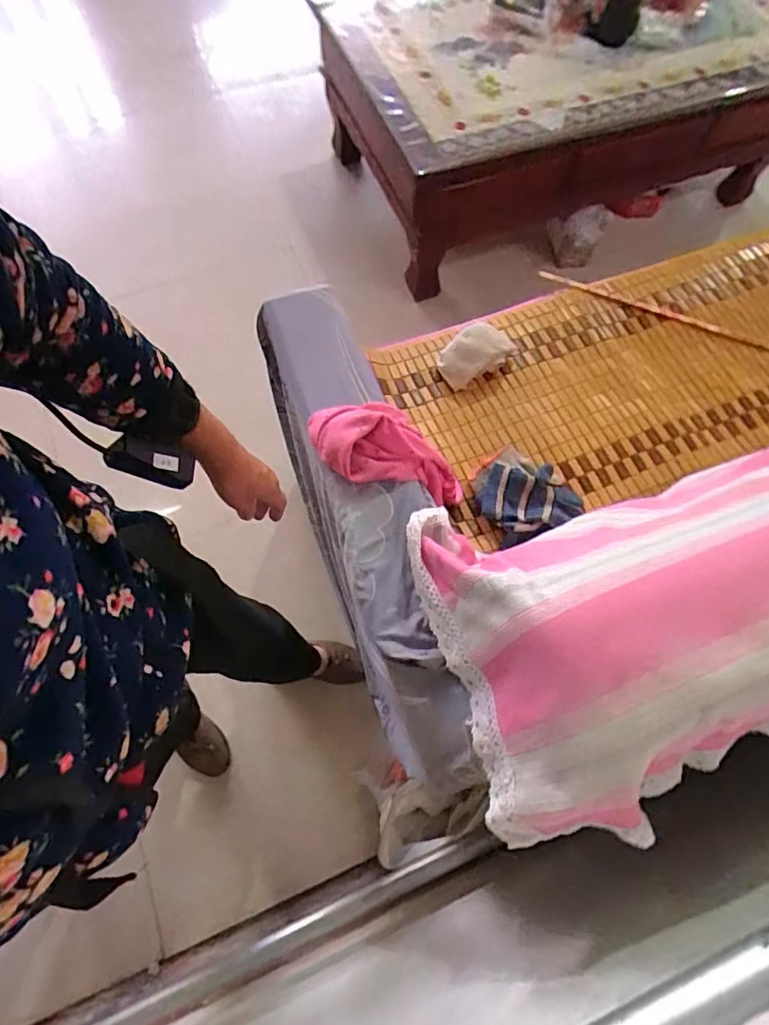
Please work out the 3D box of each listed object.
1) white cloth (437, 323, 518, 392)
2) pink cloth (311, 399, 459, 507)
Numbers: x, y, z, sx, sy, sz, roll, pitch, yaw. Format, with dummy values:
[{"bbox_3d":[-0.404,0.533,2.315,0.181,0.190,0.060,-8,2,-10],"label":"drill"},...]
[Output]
[{"bbox_3d":[0.169,-0.299,0.983,0.104,0.072,0.145,41,73,12],"label":"white cloth"},{"bbox_3d":[0.027,-0.071,0.752,0.270,0.099,0.105,21,66,-30],"label":"pink cloth"}]

